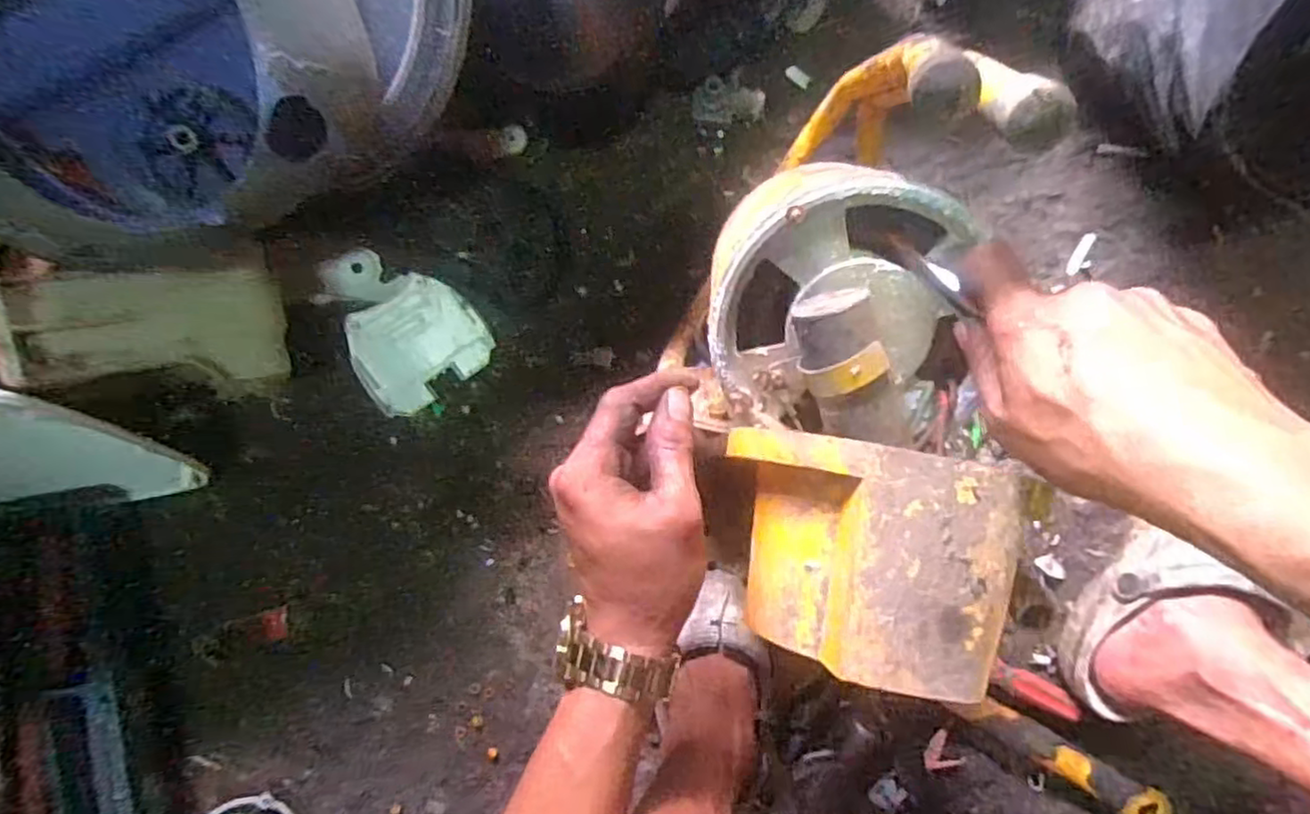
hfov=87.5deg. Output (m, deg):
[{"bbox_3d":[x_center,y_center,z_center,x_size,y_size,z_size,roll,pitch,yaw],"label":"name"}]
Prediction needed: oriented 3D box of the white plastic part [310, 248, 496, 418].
[{"bbox_3d":[-0.224,-0.075,0.602,0.114,0.028,0.143,-36,99,-6],"label":"white plastic part"}]

